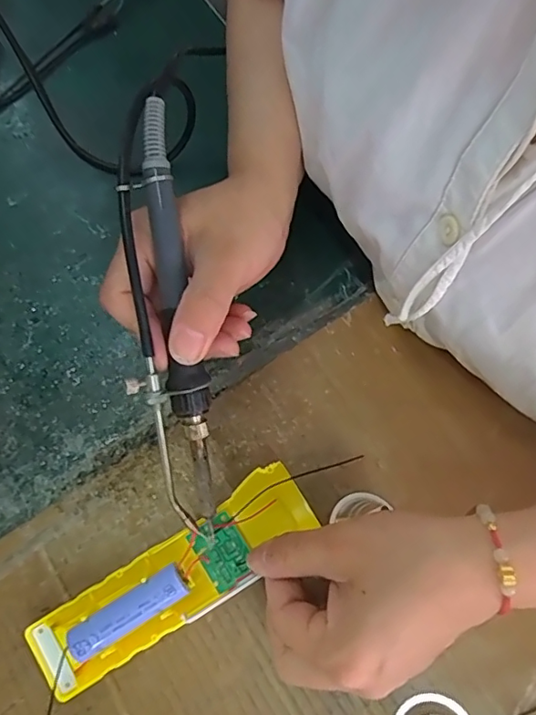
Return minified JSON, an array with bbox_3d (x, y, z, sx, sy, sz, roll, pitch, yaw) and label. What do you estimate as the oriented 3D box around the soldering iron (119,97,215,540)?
[{"bbox_3d":[-0.048,-0.012,0.252,0.031,0.027,0.203,-7,94,0],"label":"soldering iron"}]

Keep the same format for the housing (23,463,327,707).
[{"bbox_3d":[-0.049,0.115,0.273,0.156,0.020,0.041,-34,74,-7],"label":"housing"}]

